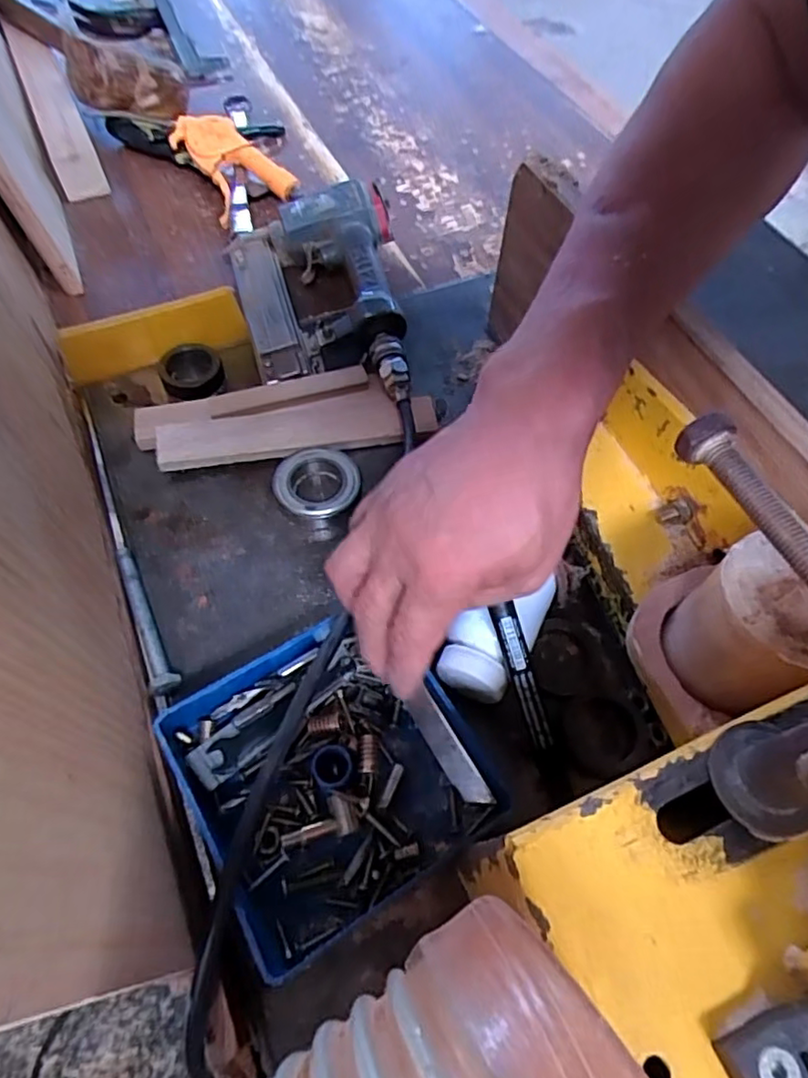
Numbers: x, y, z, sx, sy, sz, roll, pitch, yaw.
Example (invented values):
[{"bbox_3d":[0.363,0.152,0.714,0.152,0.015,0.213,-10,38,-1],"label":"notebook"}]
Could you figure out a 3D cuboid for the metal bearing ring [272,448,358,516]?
[{"bbox_3d":[-0.060,-0.039,0.433,0.059,0.016,0.054,1,59,-2],"label":"metal bearing ring"}]

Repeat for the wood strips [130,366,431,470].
[{"bbox_3d":[-0.086,-0.092,0.458,0.211,0.018,0.062,-13,60,-10],"label":"wood strips"}]

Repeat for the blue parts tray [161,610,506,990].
[{"bbox_3d":[-0.038,0.118,0.328,0.138,0.038,0.139,-29,64,-18],"label":"blue parts tray"}]

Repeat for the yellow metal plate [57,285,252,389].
[{"bbox_3d":[-0.187,-0.153,0.465,0.132,0.049,0.006,-19,61,-13],"label":"yellow metal plate"}]

